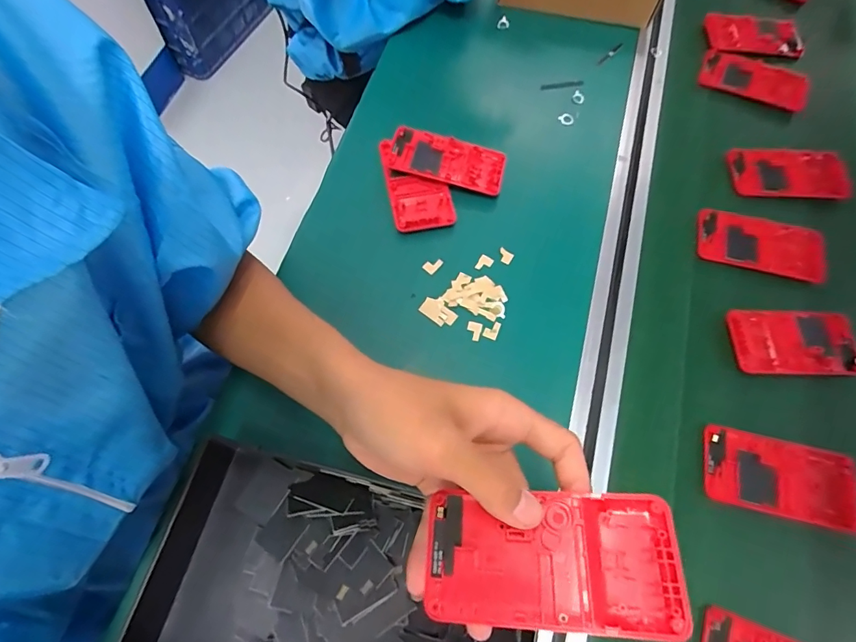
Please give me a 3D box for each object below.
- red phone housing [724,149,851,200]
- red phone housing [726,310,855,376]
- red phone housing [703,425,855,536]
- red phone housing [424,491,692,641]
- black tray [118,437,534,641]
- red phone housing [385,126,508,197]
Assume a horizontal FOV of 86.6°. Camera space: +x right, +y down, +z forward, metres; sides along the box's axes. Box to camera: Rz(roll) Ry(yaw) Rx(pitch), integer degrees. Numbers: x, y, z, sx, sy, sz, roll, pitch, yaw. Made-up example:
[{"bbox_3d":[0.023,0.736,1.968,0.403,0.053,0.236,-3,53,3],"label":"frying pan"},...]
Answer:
[{"bbox_3d":[0.403,-0.167,0.506,0.125,0.013,0.061,3,69,-2],"label":"red phone housing"},{"bbox_3d":[0.346,0.020,0.427,0.123,0.012,0.060,1,69,-2],"label":"red phone housing"},{"bbox_3d":[0.298,0.133,0.382,0.125,0.012,0.062,14,69,3],"label":"red phone housing"},{"bbox_3d":[0.059,0.119,0.227,0.121,0.015,0.059,-4,69,11],"label":"red phone housing"},{"bbox_3d":[-0.073,0.193,0.309,0.274,0.036,0.164,9,70,14],"label":"black tray"},{"bbox_3d":[0.020,-0.171,0.481,0.122,0.014,0.058,12,69,2],"label":"red phone housing"}]

